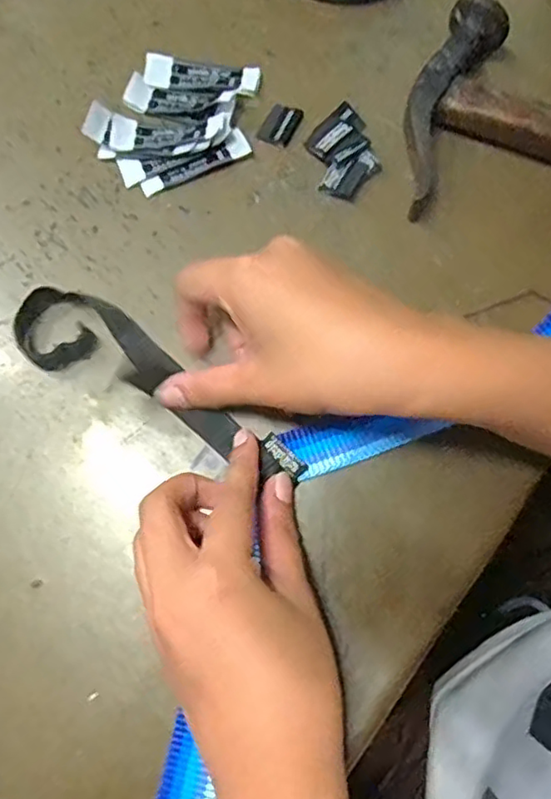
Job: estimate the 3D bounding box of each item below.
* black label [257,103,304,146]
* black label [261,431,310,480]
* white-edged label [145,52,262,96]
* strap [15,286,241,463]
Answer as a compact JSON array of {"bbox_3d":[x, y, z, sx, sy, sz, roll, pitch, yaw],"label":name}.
[{"bbox_3d":[0.003,-0.151,0.350,0.018,0.004,0.024,24,77,7],"label":"black label"},{"bbox_3d":[0.004,0.027,0.303,0.010,0.004,0.025,-43,80,-9],"label":"black label"},{"bbox_3d":[-0.041,-0.182,0.358,0.064,0.004,0.020,10,76,3],"label":"white-edged label"},{"bbox_3d":[-0.071,-0.014,0.313,0.122,0.014,0.044,35,79,6],"label":"strap"}]

